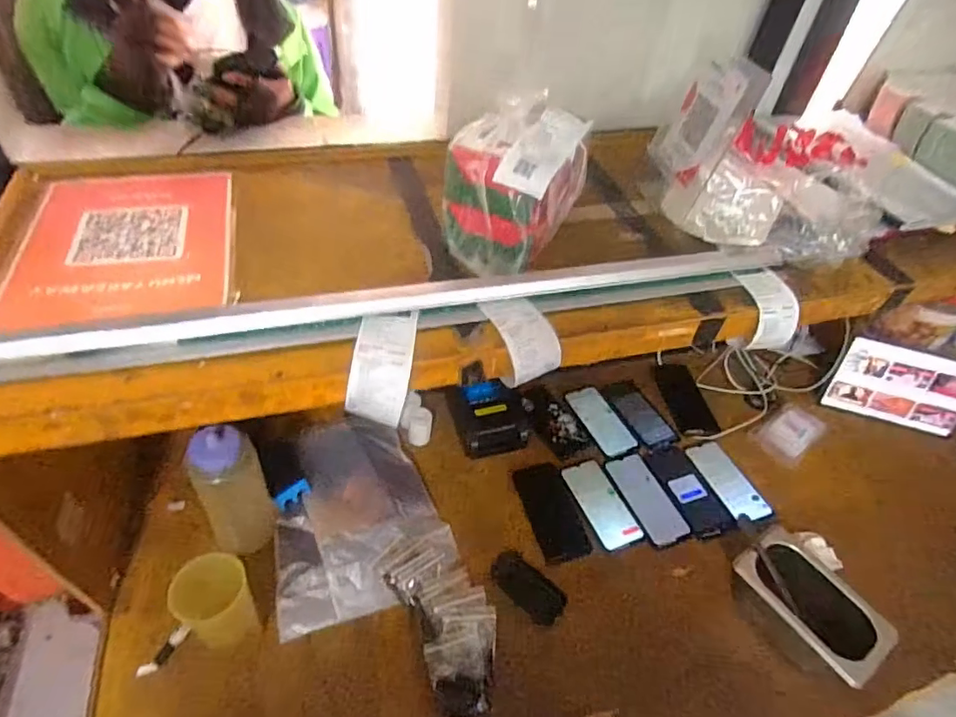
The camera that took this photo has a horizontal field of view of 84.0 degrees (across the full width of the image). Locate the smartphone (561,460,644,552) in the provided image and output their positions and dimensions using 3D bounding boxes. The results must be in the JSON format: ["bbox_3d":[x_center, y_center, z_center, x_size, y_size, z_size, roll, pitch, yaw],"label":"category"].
[{"bbox_3d":[0.204,0.238,0.875,0.073,0.009,0.155,-13,49,-18],"label":"smartphone"}]

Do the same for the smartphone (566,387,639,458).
[{"bbox_3d":[0.232,0.114,0.990,0.072,0.010,0.158,-15,50,-20],"label":"smartphone"}]

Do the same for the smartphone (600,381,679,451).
[{"bbox_3d":[0.306,0.105,1.010,0.074,0.006,0.155,-15,50,-20],"label":"smartphone"}]

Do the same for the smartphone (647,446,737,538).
[{"bbox_3d":[0.360,0.220,0.902,0.079,0.011,0.171,-9,48,-15],"label":"smartphone"}]

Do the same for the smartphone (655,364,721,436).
[{"bbox_3d":[0.409,0.079,1.048,0.080,0.013,0.173,-3,47,-9],"label":"smartphone"}]

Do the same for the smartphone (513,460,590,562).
[{"bbox_3d":[0.121,0.249,0.868,0.077,0.008,0.162,-17,55,-7],"label":"smartphone"}]

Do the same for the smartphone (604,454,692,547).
[{"bbox_3d":[0.283,0.232,0.886,0.076,0.009,0.160,-11,49,-17],"label":"smartphone"}]

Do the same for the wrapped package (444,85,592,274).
[{"bbox_3d":[0.044,-0.200,0.622,0.119,0.136,0.167,29,50,20],"label":"wrapped package"}]

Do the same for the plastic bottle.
[{"bbox_3d":[-0.330,0.176,0.717,0.082,0.237,0.066,-22,52,-25],"label":"plastic bottle"}]

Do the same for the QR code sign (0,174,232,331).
[{"bbox_3d":[-0.390,-0.132,0.596,0.203,0.012,0.269,-5,49,-17],"label":"QR code sign"}]

